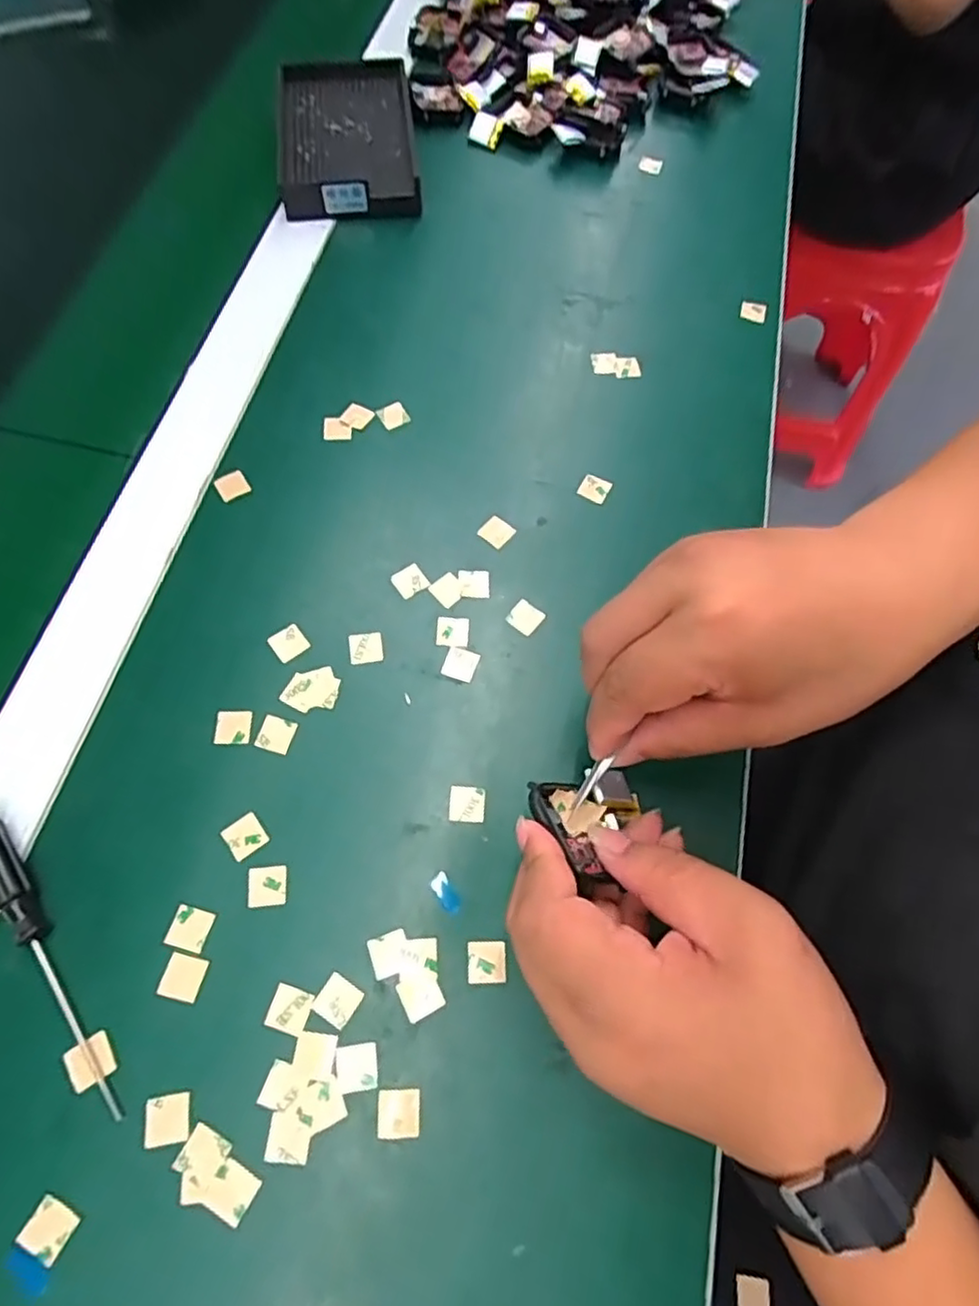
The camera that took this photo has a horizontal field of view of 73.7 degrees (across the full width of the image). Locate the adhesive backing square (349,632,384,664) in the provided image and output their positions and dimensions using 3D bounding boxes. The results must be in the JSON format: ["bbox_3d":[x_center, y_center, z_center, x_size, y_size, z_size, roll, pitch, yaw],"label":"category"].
[{"bbox_3d":[-0.060,-0.003,0.318,0.016,0.004,0.016,-7,65,-4],"label":"adhesive backing square"}]

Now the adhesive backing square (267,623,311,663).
[{"bbox_3d":[-0.098,-0.005,0.317,0.016,0.004,0.017,-35,76,-15],"label":"adhesive backing square"}]

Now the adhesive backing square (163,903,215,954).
[{"bbox_3d":[-0.122,0.112,0.267,0.016,0.004,0.015,17,66,1],"label":"adhesive backing square"}]

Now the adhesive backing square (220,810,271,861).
[{"bbox_3d":[-0.106,0.079,0.282,0.016,0.004,0.016,-34,72,-17],"label":"adhesive backing square"}]

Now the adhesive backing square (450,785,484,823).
[{"bbox_3d":[-0.010,0.067,0.291,0.015,0.004,0.015,4,67,-1],"label":"adhesive backing square"}]

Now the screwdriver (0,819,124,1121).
[{"bbox_3d":[-0.176,0.117,0.253,0.012,0.014,0.130,-30,72,-14],"label":"screwdriver"}]

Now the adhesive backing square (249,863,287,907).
[{"bbox_3d":[-0.093,0.098,0.274,0.016,0.004,0.016,-4,64,-5],"label":"adhesive backing square"}]

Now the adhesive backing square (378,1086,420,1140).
[{"bbox_3d":[-0.034,0.173,0.246,0.016,0.004,0.016,-1,62,-1],"label":"adhesive backing square"}]

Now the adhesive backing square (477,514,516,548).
[{"bbox_3d":[0.004,-0.064,0.346,0.016,0.004,0.016,38,78,14],"label":"adhesive backing square"}]

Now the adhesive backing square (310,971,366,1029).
[{"bbox_3d":[-0.060,0.138,0.260,0.016,0.004,0.016,31,69,11],"label":"adhesive backing square"}]

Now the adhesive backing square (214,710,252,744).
[{"bbox_3d":[-0.118,0.034,0.300,0.016,0.004,0.016,0,68,-4],"label":"adhesive backing square"}]

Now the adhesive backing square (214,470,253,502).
[{"bbox_3d":[-0.138,-0.090,0.349,0.016,0.004,0.017,-30,72,-14],"label":"adhesive backing square"}]

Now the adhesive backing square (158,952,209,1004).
[{"bbox_3d":[-0.122,0.129,0.260,0.015,0.004,0.016,16,61,-1],"label":"adhesive backing square"}]

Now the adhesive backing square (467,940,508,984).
[{"bbox_3d":[-0.001,0.126,0.267,0.016,0.004,0.016,0,67,-2],"label":"adhesive backing square"}]

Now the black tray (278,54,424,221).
[{"bbox_3d":[-0.099,-0.360,0.455,0.089,0.025,0.147,-6,68,-5],"label":"black tray"}]

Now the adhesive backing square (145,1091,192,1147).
[{"bbox_3d":[-0.119,0.173,0.242,0.016,0.004,0.015,-7,62,-10],"label":"adhesive backing square"}]

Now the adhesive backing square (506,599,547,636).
[{"bbox_3d":[0.018,-0.018,0.329,0.015,0.004,0.015,38,73,12],"label":"adhesive backing square"}]

